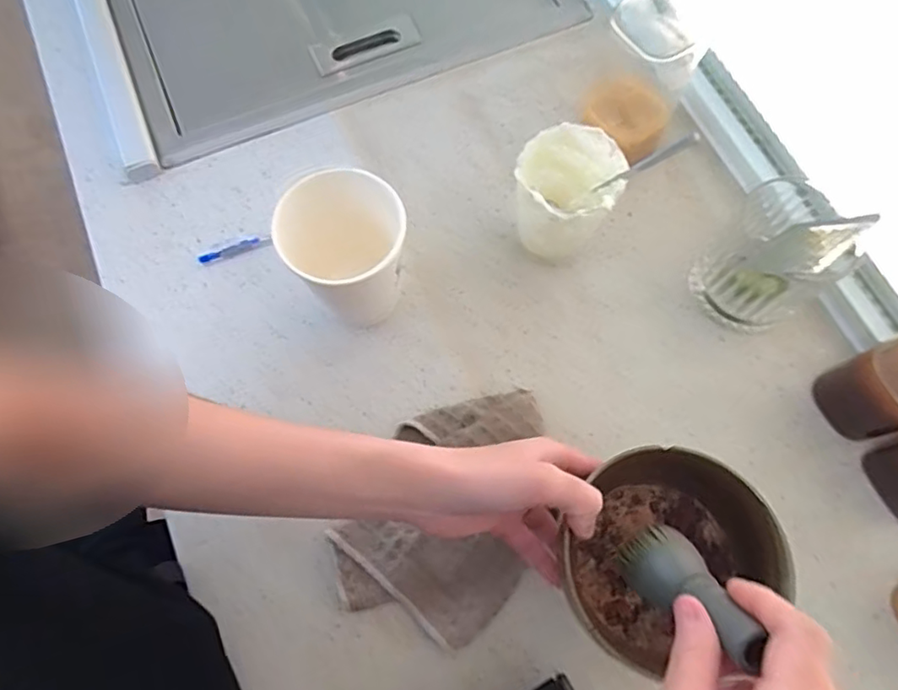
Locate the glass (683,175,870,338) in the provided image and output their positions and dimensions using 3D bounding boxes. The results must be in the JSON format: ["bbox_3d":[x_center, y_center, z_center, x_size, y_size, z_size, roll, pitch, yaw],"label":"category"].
[{"bbox_3d":[0.247,-0.065,0.455,0.084,0.099,0.084,0,71,0],"label":"glass"}]

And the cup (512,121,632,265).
[{"bbox_3d":[0.089,-0.111,0.471,0.075,0.100,0.072,0,71,0],"label":"cup"}]

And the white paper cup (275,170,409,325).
[{"bbox_3d":[-0.074,-0.061,0.445,0.086,0.121,0.076,-9,72,-3],"label":"white paper cup"}]

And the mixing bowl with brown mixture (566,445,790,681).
[{"bbox_3d":[0.124,0.121,0.353,0.112,0.058,0.107,0,71,0],"label":"mixing bowl with brown mixture"}]

